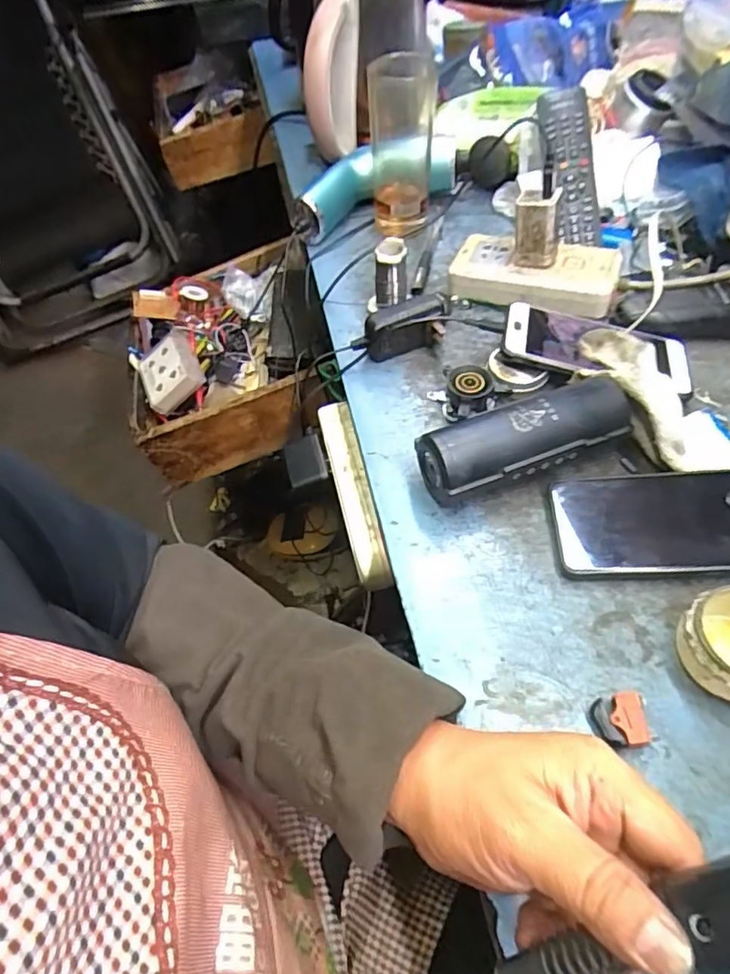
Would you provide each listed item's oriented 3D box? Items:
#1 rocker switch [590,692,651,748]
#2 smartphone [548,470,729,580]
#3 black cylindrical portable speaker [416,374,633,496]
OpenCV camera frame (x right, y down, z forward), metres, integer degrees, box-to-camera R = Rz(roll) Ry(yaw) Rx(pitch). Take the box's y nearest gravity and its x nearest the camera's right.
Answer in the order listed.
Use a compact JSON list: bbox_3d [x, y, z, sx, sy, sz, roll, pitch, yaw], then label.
[{"bbox_3d":[0.142,0.131,0.319,0.028,0.015,0.028,1,54,4],"label":"rocker switch"},{"bbox_3d":[0.211,0.023,0.382,0.159,0.013,0.077,-3,53,9],"label":"smartphone"},{"bbox_3d":[0.116,-0.032,0.414,0.151,0.054,0.049,-18,54,-10],"label":"black cylindrical portable speaker"}]

